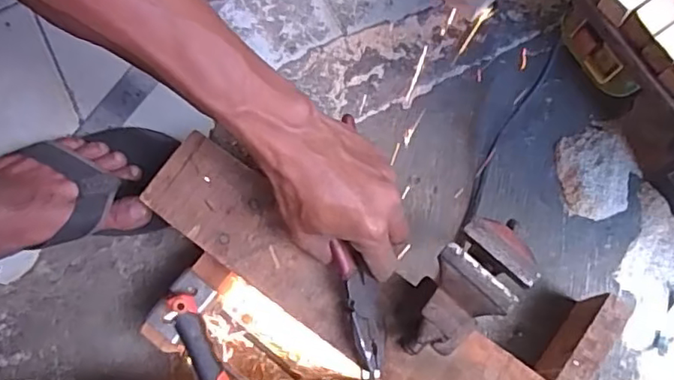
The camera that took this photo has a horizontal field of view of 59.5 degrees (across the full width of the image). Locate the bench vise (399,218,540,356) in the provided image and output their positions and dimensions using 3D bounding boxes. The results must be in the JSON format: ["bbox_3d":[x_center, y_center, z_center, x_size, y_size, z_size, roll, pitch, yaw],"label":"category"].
[{"bbox_3d":[0.092,0.075,0.439,0.060,0.078,0.113,41,80,10],"label":"bench vise"}]

